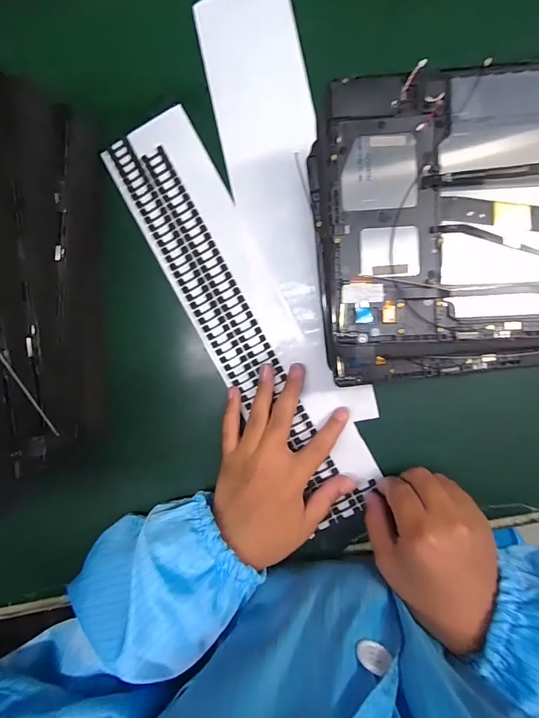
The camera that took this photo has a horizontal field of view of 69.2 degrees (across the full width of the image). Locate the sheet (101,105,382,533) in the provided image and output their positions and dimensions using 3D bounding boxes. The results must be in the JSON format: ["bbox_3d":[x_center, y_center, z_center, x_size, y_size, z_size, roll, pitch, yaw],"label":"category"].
[{"bbox_3d":[-0.017,-0.031,0.307,0.075,0.005,0.338,-31,90,6],"label":"sheet"}]

